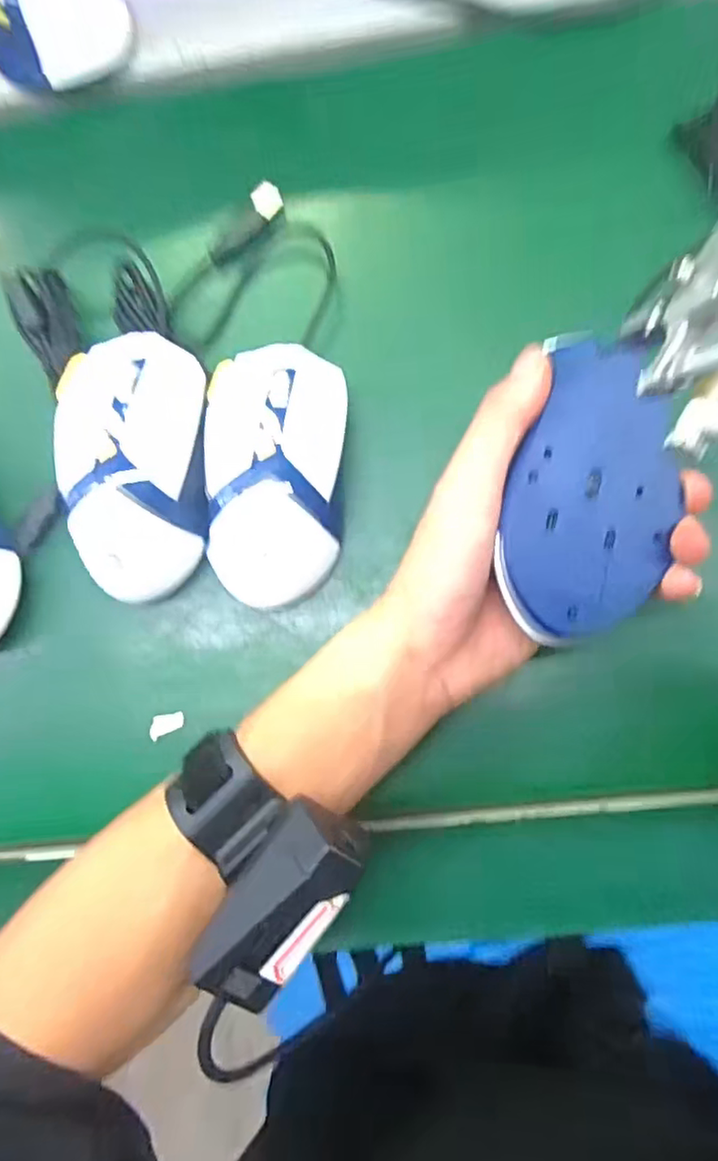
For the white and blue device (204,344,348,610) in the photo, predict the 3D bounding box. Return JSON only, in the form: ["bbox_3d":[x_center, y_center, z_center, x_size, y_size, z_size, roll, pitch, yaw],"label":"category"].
[{"bbox_3d":[-0.039,-0.053,0.303,0.072,0.038,0.129,2,83,6],"label":"white and blue device"}]

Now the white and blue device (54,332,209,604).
[{"bbox_3d":[-0.108,-0.054,0.302,0.075,0.047,0.124,-3,82,5],"label":"white and blue device"}]

